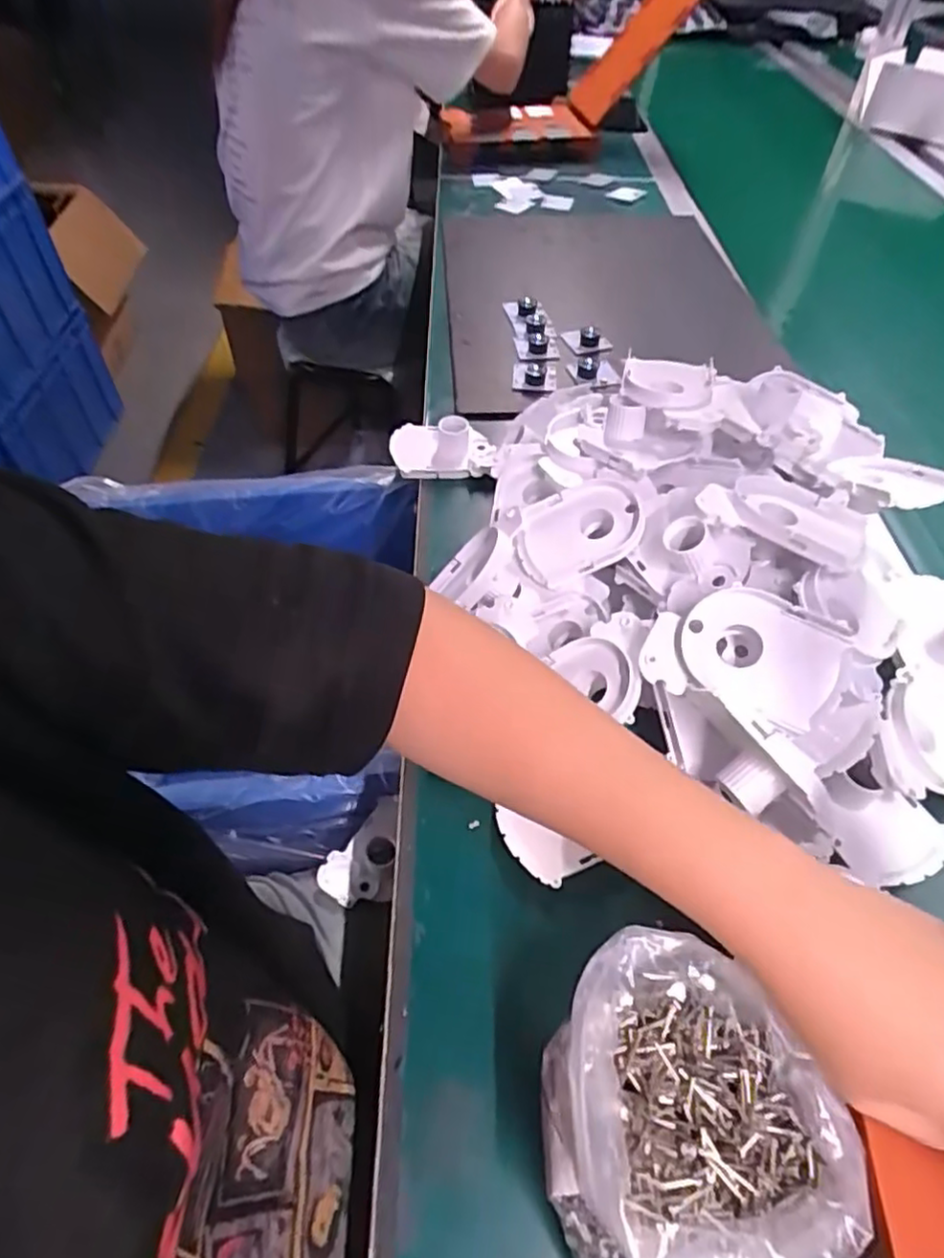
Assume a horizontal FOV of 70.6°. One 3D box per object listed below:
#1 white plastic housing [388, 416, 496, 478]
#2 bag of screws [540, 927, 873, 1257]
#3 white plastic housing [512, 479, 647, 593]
[{"bbox_3d":[-0.027,-0.168,0.598,0.091,0.037,0.067,1,51,1],"label":"white plastic housing"},{"bbox_3d":[0.075,0.195,0.262,0.108,0.072,0.116,-28,56,-21],"label":"bag of screws"},{"bbox_3d":[0.074,-0.068,0.463,0.087,0.028,0.065,-21,65,13],"label":"white plastic housing"}]

